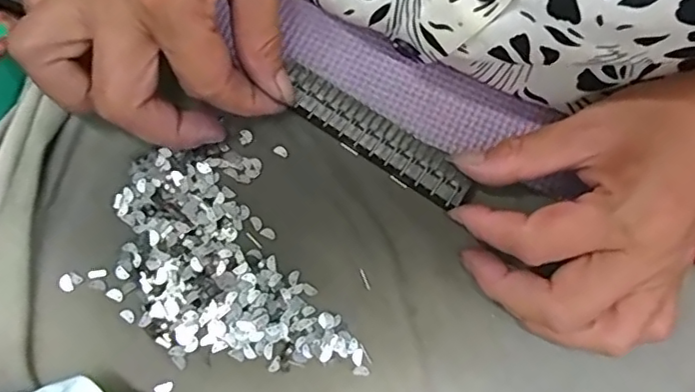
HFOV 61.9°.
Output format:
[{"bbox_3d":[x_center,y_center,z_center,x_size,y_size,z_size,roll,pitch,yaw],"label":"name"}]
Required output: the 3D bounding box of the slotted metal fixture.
[{"bbox_3d":[0.010,-0.027,0.257,0.095,0.004,0.023,36,74,7],"label":"slotted metal fixture"}]

